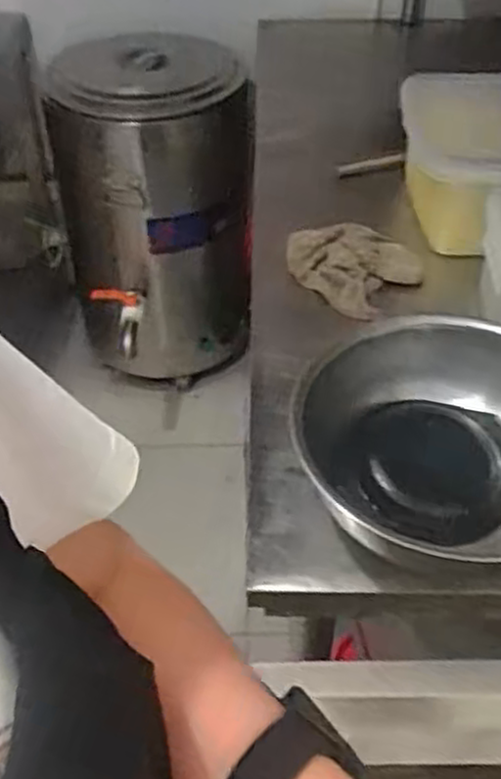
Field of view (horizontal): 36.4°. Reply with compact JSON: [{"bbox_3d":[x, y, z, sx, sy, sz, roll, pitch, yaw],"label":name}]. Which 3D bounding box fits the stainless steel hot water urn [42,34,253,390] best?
[{"bbox_3d":[-0.225,-0.383,1.832,0.422,0.754,0.403,-5,44,-4],"label":"stainless steel hot water urn"}]

